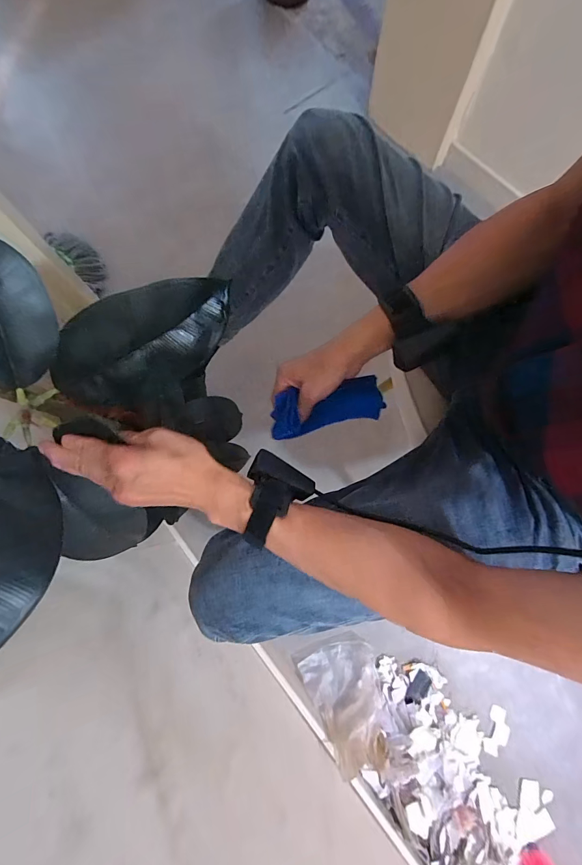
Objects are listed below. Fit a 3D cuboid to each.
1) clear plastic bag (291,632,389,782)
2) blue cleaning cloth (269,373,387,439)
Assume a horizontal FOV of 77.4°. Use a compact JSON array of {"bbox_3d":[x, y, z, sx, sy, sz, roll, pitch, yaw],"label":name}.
[{"bbox_3d":[0.118,0.583,0.790,0.166,0.156,0.208,-16,77,-2],"label":"clear plastic bag"},{"bbox_3d":[0.043,-0.033,0.452,0.141,0.034,0.058,-16,77,-5],"label":"blue cleaning cloth"}]

